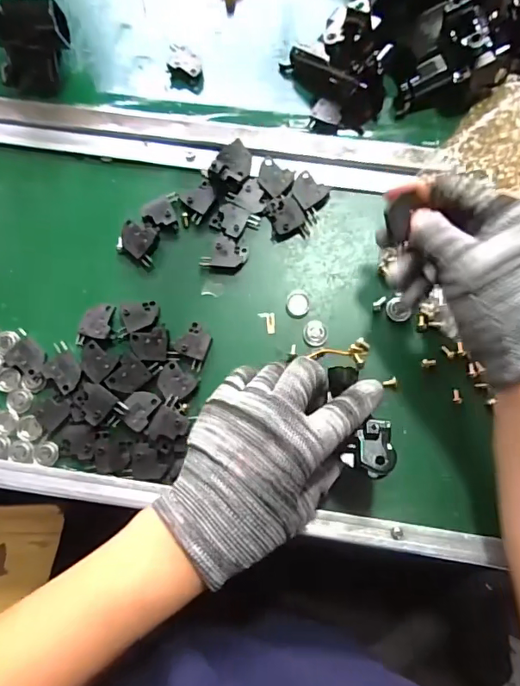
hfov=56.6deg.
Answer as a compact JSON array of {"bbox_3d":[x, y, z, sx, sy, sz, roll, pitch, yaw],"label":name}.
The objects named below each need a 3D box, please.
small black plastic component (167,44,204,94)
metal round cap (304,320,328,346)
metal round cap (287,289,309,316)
[{"bbox_3d":[-0.062,-0.232,0.410,0.029,0.020,0.025,11,77,4],"label":"small black plastic component"},{"bbox_3d":[0.042,-0.008,0.364,0.018,0.005,0.020,-2,77,1],"label":"metal round cap"},{"bbox_3d":[0.029,-0.031,0.370,0.017,0.004,0.020,-5,77,0],"label":"metal round cap"}]

